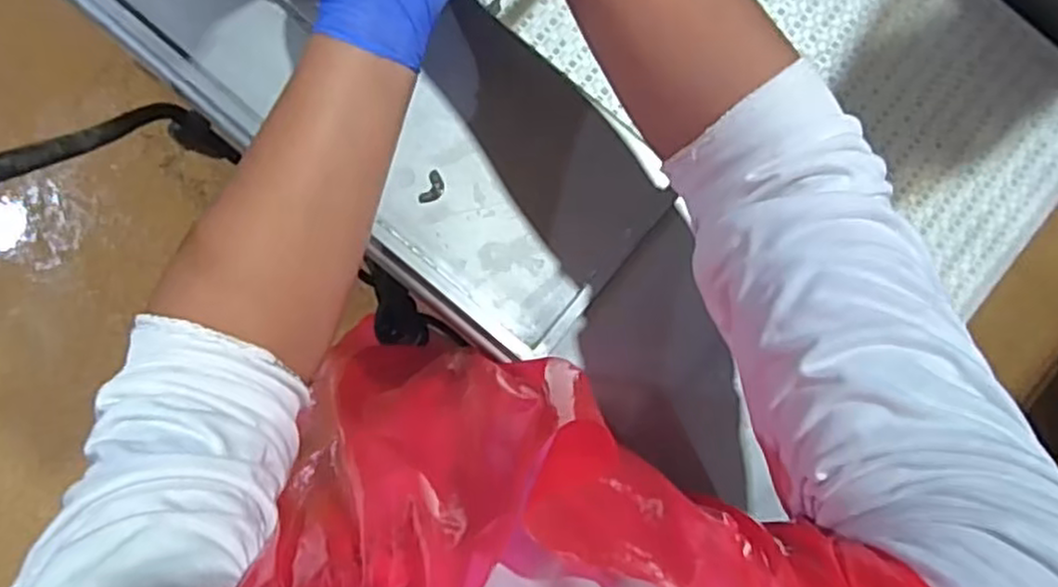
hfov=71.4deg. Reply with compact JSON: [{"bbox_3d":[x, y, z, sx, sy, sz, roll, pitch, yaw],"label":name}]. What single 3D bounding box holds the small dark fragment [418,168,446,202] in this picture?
[{"bbox_3d":[-0.066,-0.073,0.509,0.014,0.004,0.024,23,85,-2],"label":"small dark fragment"}]

